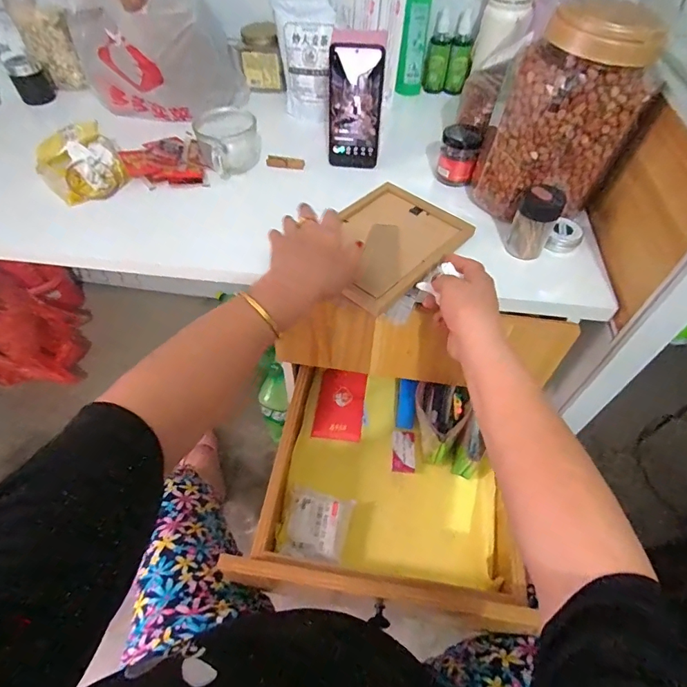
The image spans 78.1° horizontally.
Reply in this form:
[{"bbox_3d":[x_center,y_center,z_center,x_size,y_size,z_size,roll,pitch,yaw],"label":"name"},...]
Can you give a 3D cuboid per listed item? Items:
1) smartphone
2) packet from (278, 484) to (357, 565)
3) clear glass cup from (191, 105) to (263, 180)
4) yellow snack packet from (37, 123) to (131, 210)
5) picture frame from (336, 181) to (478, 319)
[{"bbox_3d":[0.019,-0.350,0.636,0.076,0.164,0.010,3,42,-1],"label":"smartphone"},{"bbox_3d":[-0.038,0.273,0.629,0.091,0.047,0.094,10,53,7],"label":"packet"},{"bbox_3d":[-0.174,-0.311,0.652,0.098,0.065,0.111,-11,54,-9],"label":"clear glass cup"},{"bbox_3d":[-0.400,-0.275,0.641,0.114,0.056,0.109,-26,57,-19],"label":"yellow snack packet"},{"bbox_3d":[0.053,-0.134,0.555,0.152,0.013,0.212,36,60,24],"label":"picture frame"}]

